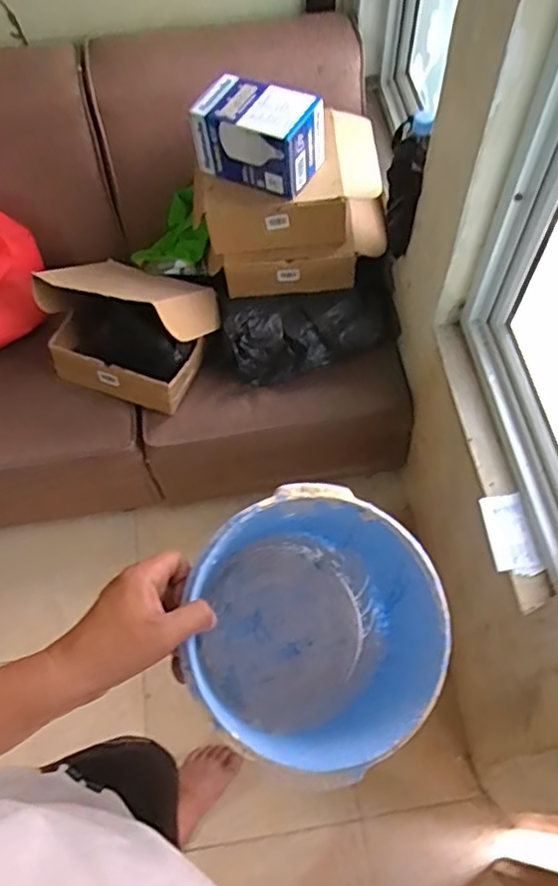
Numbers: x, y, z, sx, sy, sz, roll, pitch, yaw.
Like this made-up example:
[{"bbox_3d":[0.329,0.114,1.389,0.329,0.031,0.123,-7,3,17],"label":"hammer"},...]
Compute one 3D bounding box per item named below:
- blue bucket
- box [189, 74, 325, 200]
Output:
[{"bbox_3d":[0.028,0.174,0.570,0.214,0.222,0.207,-1,63,2],"label":"blue bucket"},{"bbox_3d":[-0.036,-0.531,1.082,0.211,0.125,0.124,19,66,12],"label":"box"}]

